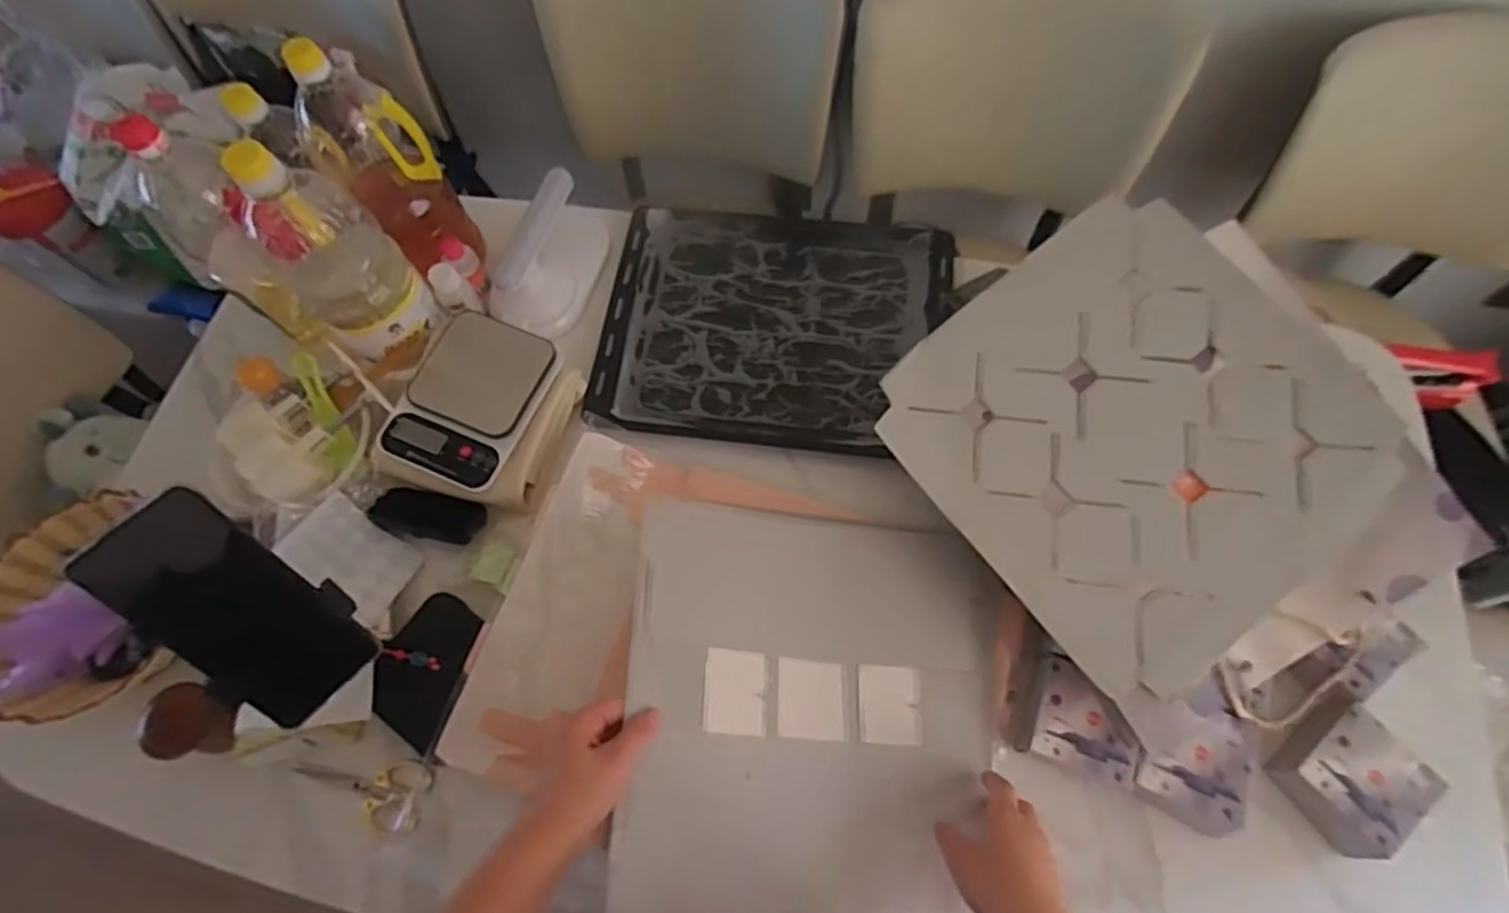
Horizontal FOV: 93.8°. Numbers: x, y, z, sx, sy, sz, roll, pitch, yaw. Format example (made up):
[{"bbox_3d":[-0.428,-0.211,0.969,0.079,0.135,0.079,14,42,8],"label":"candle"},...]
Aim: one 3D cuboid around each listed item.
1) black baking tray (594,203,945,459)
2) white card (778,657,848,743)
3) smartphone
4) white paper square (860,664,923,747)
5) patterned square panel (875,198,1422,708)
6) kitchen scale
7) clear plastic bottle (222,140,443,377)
[{"bbox_3d":[0.026,-0.156,0.823,0.395,0.029,0.311,4,67,4],"label":"black baking tray"},{"bbox_3d":[0.050,0.209,0.607,0.063,0.004,0.065,10,60,-17],"label":"white card"},{"bbox_3d":[-0.331,0.100,0.453,0.075,0.162,0.014,-47,29,-23],"label":"smartphone"},{"bbox_3d":[0.122,0.220,0.626,0.058,0.010,0.067,6,59,-6],"label":"white paper square"},{"bbox_3d":[0.352,-0.029,0.640,0.388,0.019,0.365,-38,78,-7],"label":"patterned square panel"},{"bbox_3d":[-0.297,-0.062,0.737,0.133,0.023,0.173,23,78,5],"label":"kitchen scale"},{"bbox_3d":[-0.417,-0.198,0.688,0.127,0.239,0.110,41,74,18],"label":"clear plastic bottle"}]

